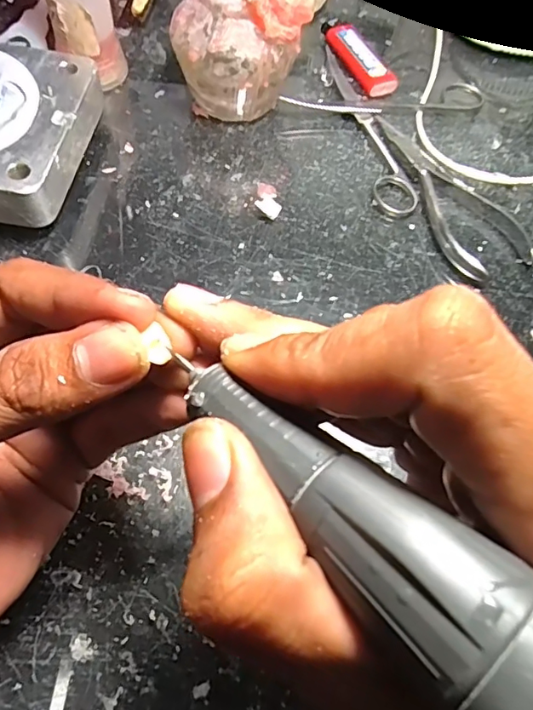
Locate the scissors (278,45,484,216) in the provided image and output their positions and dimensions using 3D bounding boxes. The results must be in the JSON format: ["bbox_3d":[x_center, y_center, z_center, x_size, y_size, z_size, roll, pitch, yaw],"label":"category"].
[{"bbox_3d":[0.068,-0.153,0.332,0.108,0.012,0.123,30,64,11],"label":"scissors"}]

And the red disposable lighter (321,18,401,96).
[{"bbox_3d":[0.063,-0.209,0.359,0.022,0.012,0.076,-20,66,-14],"label":"red disposable lighter"}]

